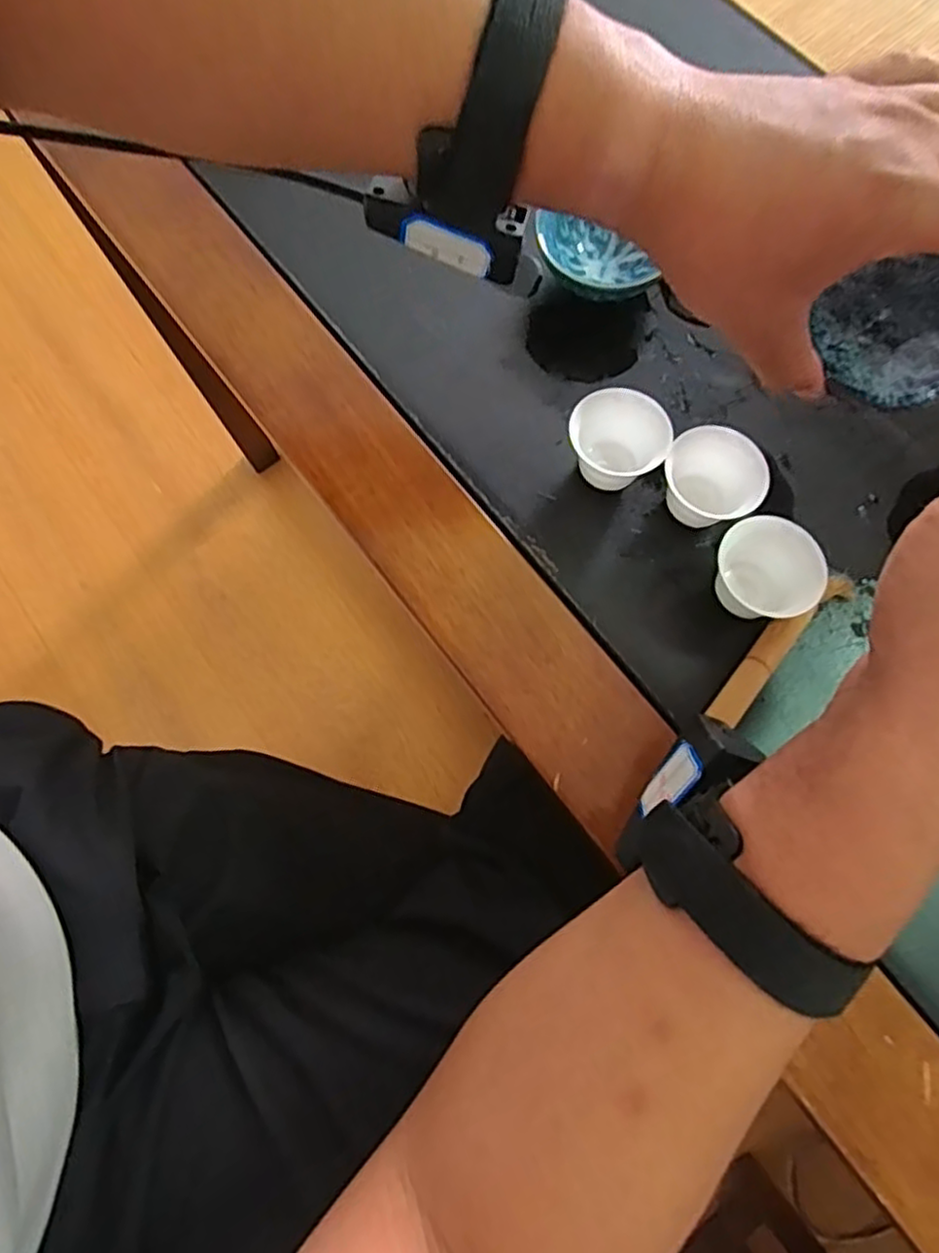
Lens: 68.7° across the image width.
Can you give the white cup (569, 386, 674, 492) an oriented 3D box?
[{"bbox_3d":[0.078,-0.097,0.367,0.050,0.039,0.042,10,76,5],"label":"white cup"}]

